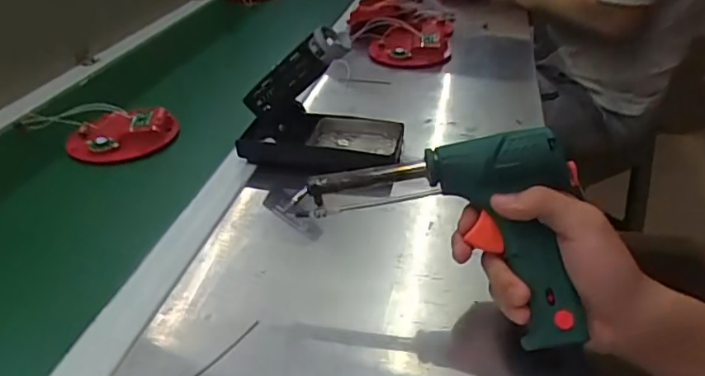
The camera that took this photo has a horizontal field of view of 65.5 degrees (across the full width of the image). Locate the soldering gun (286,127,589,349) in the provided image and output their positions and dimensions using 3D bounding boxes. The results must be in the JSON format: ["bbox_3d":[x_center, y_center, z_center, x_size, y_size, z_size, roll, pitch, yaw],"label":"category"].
[{"bbox_3d":[0.075,0.008,0.377,0.196,0.124,0.042,28,-2,15],"label":"soldering gun"}]

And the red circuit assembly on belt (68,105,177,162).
[{"bbox_3d":[-0.272,-0.064,0.655,0.122,0.032,0.077,-18,35,-22],"label":"red circuit assembly on belt"}]

